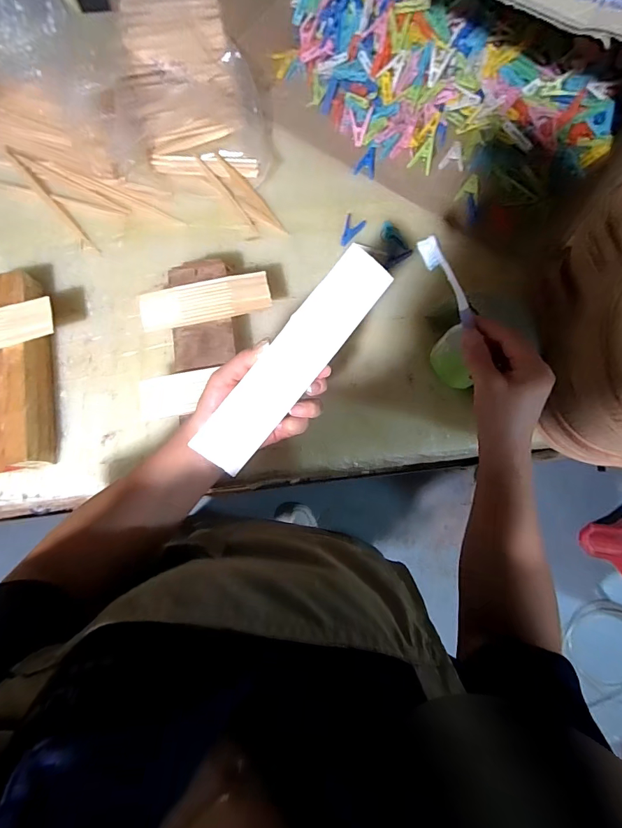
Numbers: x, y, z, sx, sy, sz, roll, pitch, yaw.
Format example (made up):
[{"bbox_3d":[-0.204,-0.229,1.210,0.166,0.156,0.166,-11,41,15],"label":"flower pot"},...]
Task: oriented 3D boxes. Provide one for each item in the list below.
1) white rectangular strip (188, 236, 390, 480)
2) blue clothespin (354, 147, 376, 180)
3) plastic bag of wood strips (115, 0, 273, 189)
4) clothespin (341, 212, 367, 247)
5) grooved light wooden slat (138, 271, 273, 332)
[{"bbox_3d":[-0.014,-0.052,0.375,0.051,0.010,0.238,39,89,-12],"label":"white rectangular strip"},{"bbox_3d":[0.093,-0.420,0.669,0.033,0.005,0.054,11,80,1],"label":"blue clothespin"},{"bbox_3d":[-0.179,-0.521,0.633,0.221,0.096,0.263,0,80,-1],"label":"plastic bag of wood strips"},{"bbox_3d":[0.067,-0.293,0.642,0.033,0.007,0.060,16,80,2],"label":"clothespin"},{"bbox_3d":[-0.144,-0.154,0.550,0.174,0.007,0.053,-11,101,-3],"label":"grooved light wooden slat"}]

